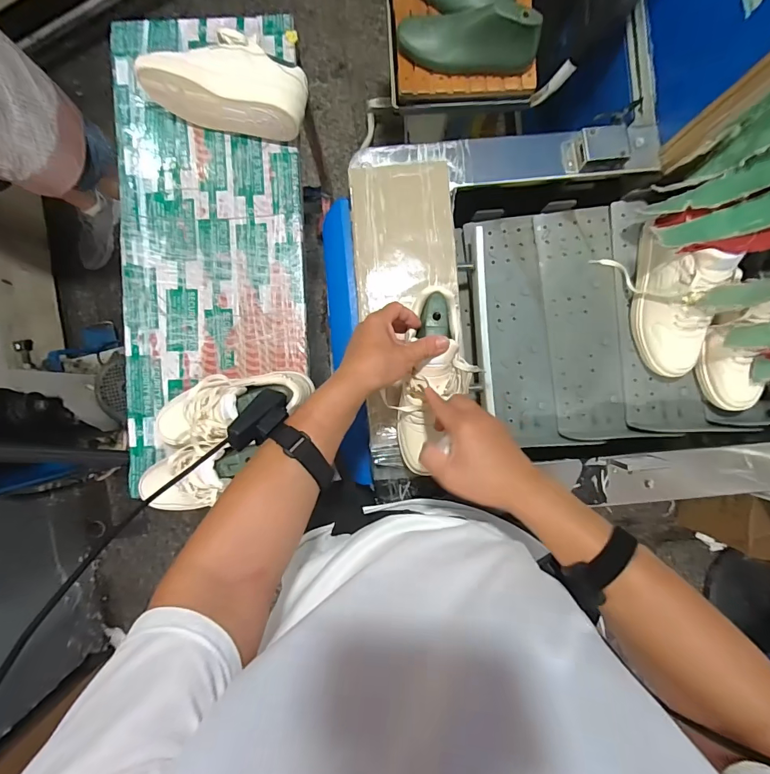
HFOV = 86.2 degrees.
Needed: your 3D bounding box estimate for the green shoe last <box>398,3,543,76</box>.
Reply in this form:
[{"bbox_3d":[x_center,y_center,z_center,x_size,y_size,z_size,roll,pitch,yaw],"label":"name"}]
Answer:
[{"bbox_3d":[0.152,-0.636,0.740,0.253,0.098,0.074,5,90,-1],"label":"green shoe last"}]

